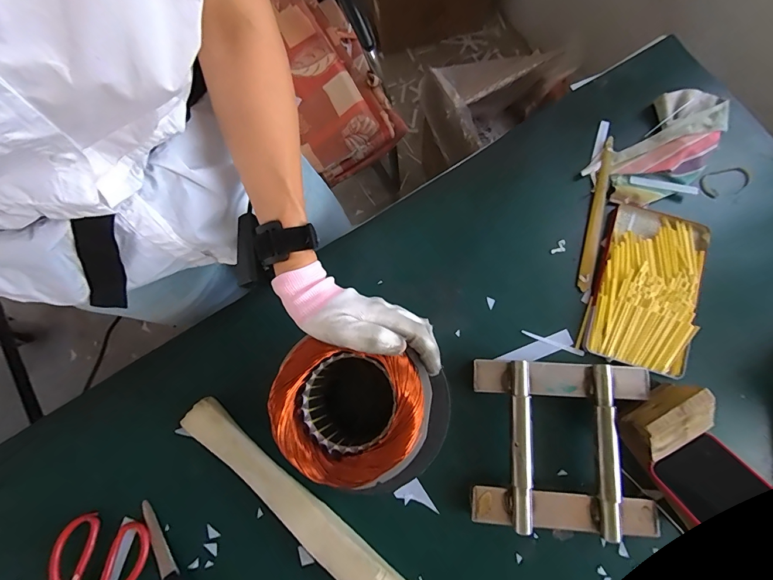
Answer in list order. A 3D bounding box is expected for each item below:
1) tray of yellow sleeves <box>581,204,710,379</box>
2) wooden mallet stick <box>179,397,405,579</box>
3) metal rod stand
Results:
[{"bbox_3d":[0.325,-0.003,0.463,0.118,0.021,0.202,17,81,6],"label":"tray of yellow sleeves"},{"bbox_3d":[-0.102,0.247,0.420,0.331,0.029,0.042,40,84,9],"label":"wooden mallet stick"},{"bbox_3d":[0.196,0.173,0.419,0.195,0.047,0.175,2,80,4],"label":"metal rod stand"}]

